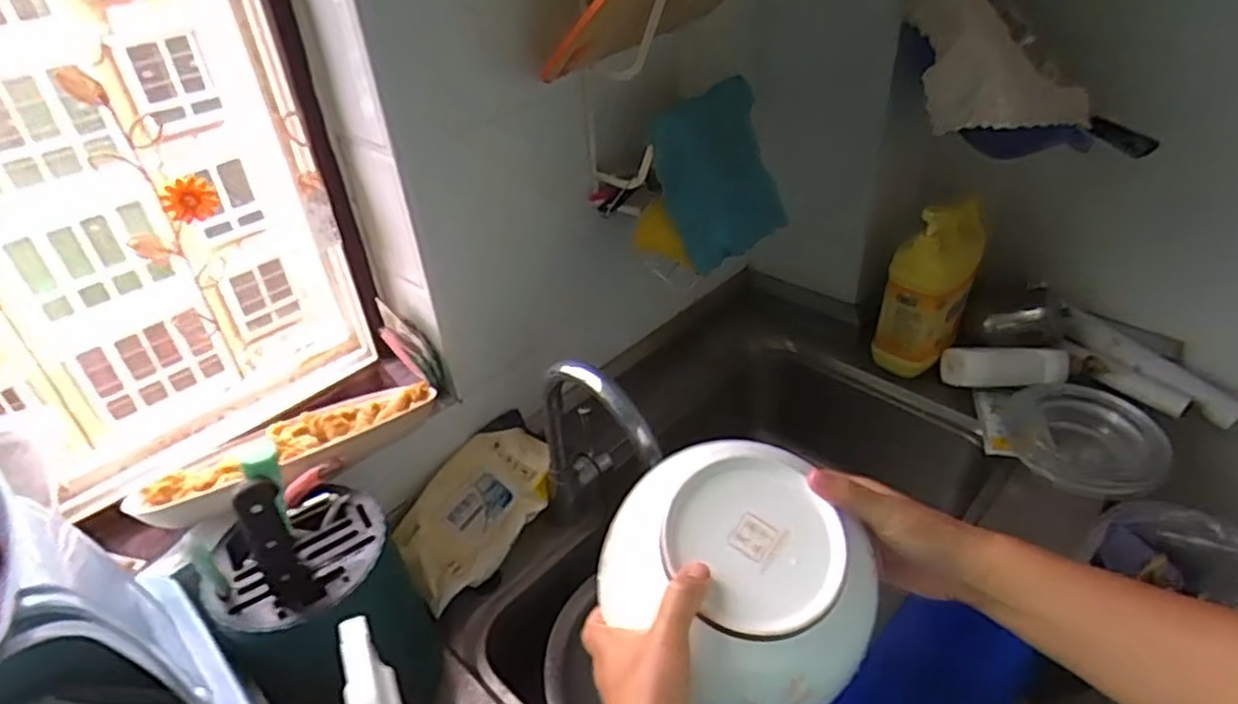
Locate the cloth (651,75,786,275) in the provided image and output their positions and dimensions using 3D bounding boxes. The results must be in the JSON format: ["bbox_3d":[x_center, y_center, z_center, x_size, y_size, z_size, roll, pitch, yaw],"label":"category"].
[{"bbox_3d":[0.120,-0.208,0.833,0.148,0.188,0.013,-30,20,-18],"label":"cloth"}]

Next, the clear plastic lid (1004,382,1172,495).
[{"bbox_3d":[0.604,0.108,0.907,0.168,0.032,0.182,-11,41,10],"label":"clear plastic lid"}]

